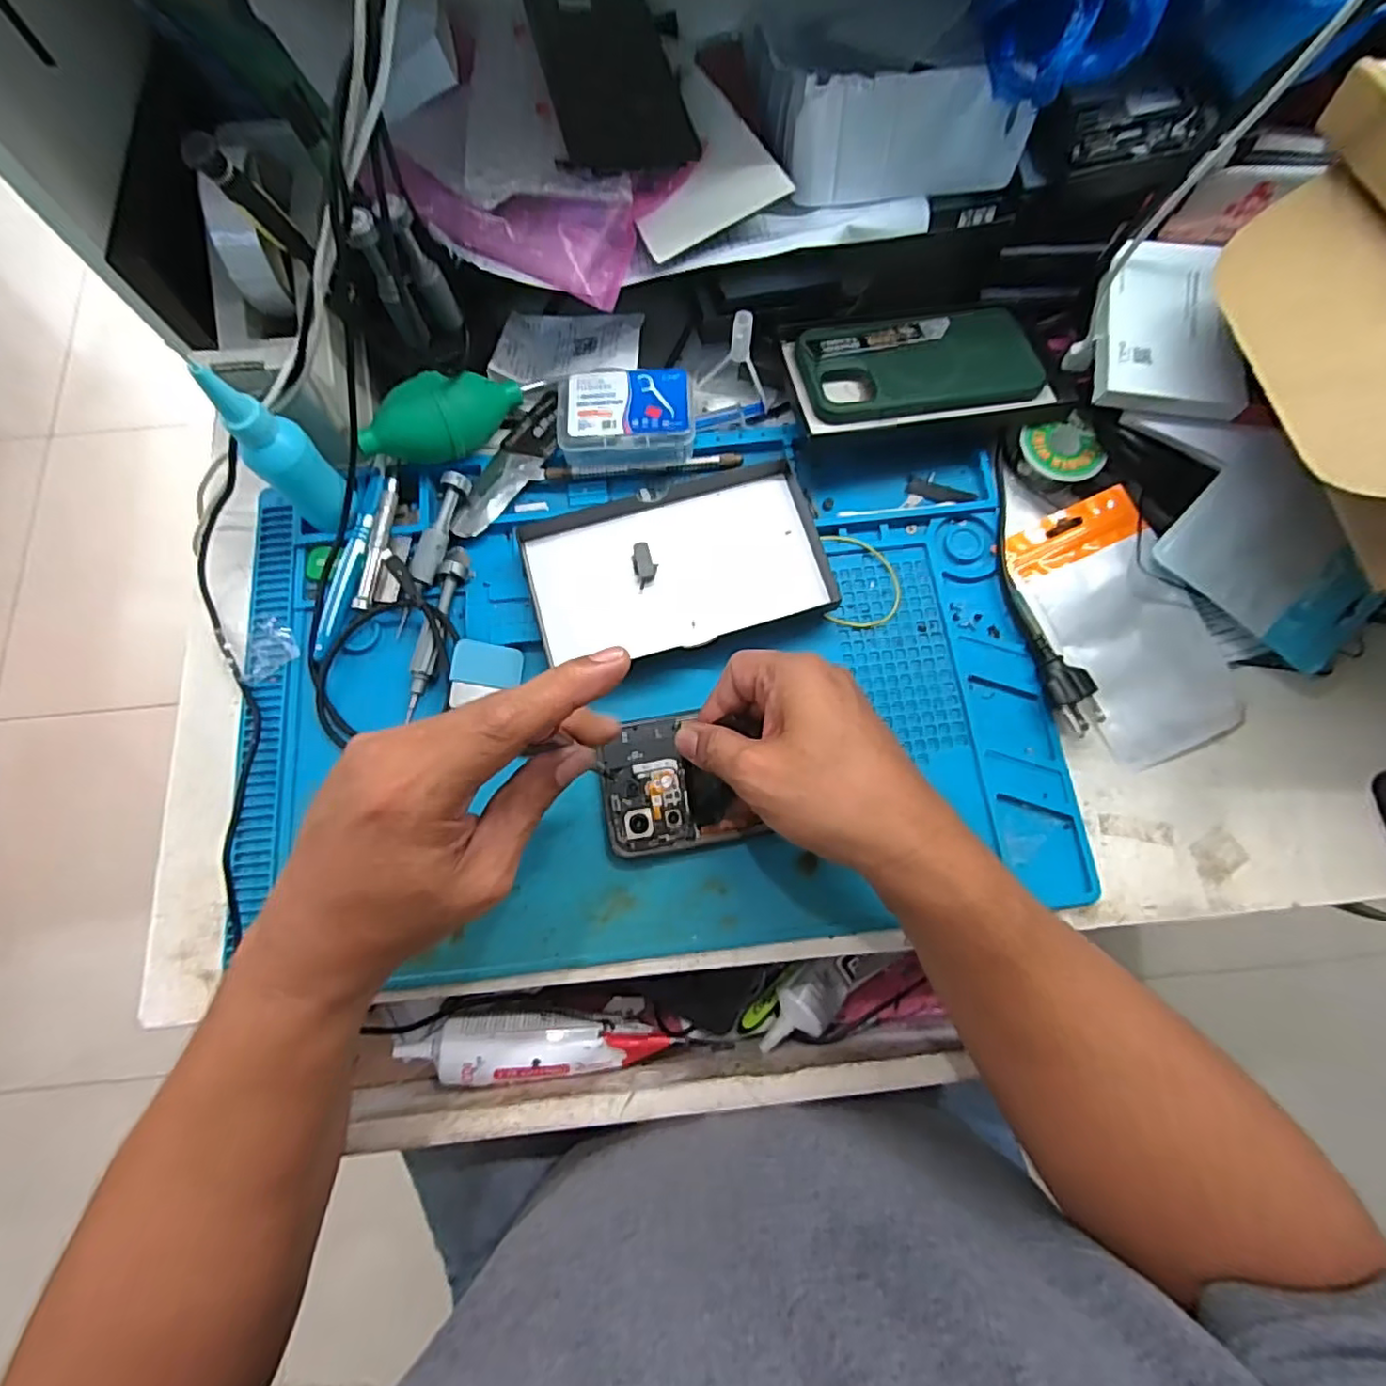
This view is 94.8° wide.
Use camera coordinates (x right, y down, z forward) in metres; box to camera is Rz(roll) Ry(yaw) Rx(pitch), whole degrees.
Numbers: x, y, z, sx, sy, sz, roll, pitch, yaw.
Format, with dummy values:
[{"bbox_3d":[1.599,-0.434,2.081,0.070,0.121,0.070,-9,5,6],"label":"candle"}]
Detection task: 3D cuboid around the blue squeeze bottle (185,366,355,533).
[{"bbox_3d":[-0.229,-0.132,0.357,0.030,0.107,0.031,4,75,2],"label":"blue squeeze bottle"}]

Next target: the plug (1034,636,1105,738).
[{"bbox_3d":[0.217,-0.005,0.372,0.021,0.021,0.060,-15,75,-4],"label":"plug"}]

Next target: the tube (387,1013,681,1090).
[{"bbox_3d":[-0.090,0.211,0.376,0.152,0.024,0.037,-1,75,0],"label":"tube"}]

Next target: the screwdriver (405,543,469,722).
[{"bbox_3d":[-0.155,-0.039,0.388,0.017,0.018,0.115,7,75,2],"label":"screwdriver"}]

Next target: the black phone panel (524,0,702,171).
[{"bbox_3d":[-0.050,-0.370,0.378,0.075,0.012,0.157,-14,75,-3],"label":"black phone panel"}]

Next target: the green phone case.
[{"bbox_3d":[0.145,-0.212,0.409,0.150,0.008,0.074,-11,73,-6],"label":"green phone case"}]

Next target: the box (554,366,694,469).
[{"bbox_3d":[-0.042,-0.174,0.408,0.083,0.032,0.054,-2,75,0],"label":"box"}]

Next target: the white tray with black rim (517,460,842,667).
[{"bbox_3d":[-0.010,-0.076,0.399,0.177,0.024,0.100,-15,75,-4],"label":"white tray with black rim"}]

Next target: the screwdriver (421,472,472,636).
[{"bbox_3d":[-0.164,-0.087,0.396,0.015,0.022,0.106,16,75,5],"label":"screwdriver"}]

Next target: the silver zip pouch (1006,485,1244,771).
[{"bbox_3d":[0.262,-0.042,0.382,0.083,0.021,0.157,-25,76,-6],"label":"silver zip pouch"}]

